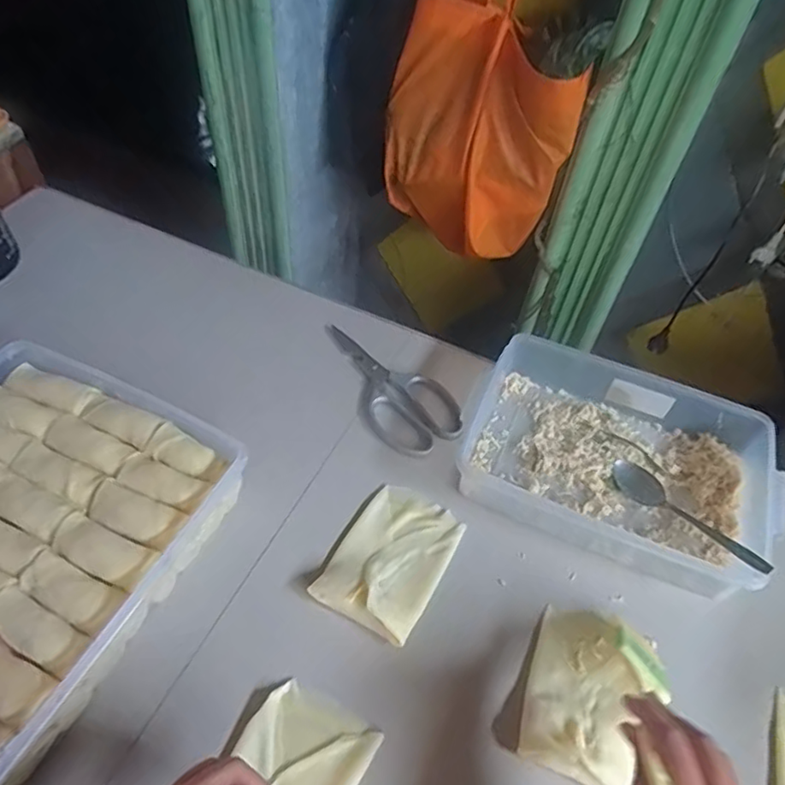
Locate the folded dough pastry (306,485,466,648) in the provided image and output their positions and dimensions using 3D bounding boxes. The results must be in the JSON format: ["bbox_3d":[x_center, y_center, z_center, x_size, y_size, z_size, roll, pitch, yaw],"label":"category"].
[{"bbox_3d":[0.001,0.143,0.535,0.092,0.027,0.136,26,54,15],"label":"folded dough pastry"}]

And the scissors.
[{"bbox_3d":[-0.006,-0.016,0.673,0.090,0.011,0.210,-23,57,-22],"label":"scissors"}]

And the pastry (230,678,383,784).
[{"bbox_3d":[-0.078,0.284,0.432,0.089,0.023,0.129,27,56,17],"label":"pastry"}]

